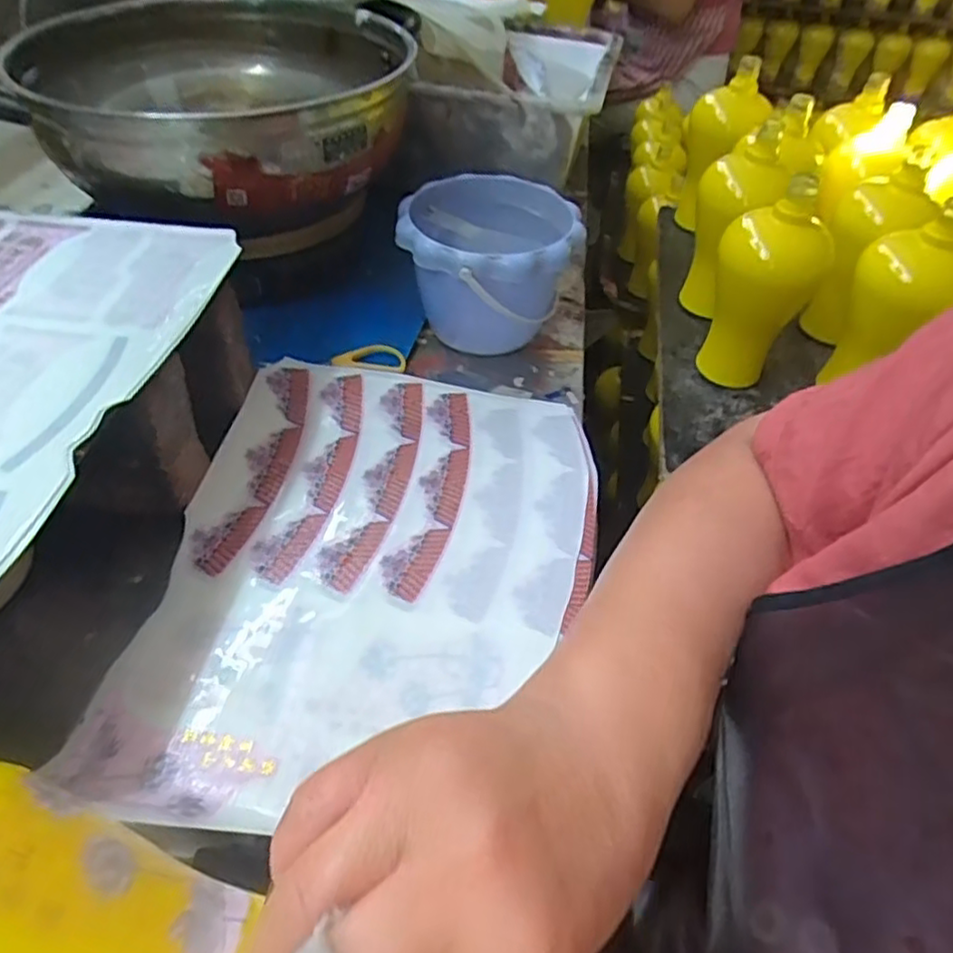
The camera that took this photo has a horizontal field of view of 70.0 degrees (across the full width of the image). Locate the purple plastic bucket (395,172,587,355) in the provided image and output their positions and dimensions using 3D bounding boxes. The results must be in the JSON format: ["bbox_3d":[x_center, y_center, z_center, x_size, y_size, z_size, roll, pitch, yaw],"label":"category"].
[{"bbox_3d":[0.011,-0.185,0.610,0.147,0.115,0.155,4,46,-4],"label":"purple plastic bucket"}]

